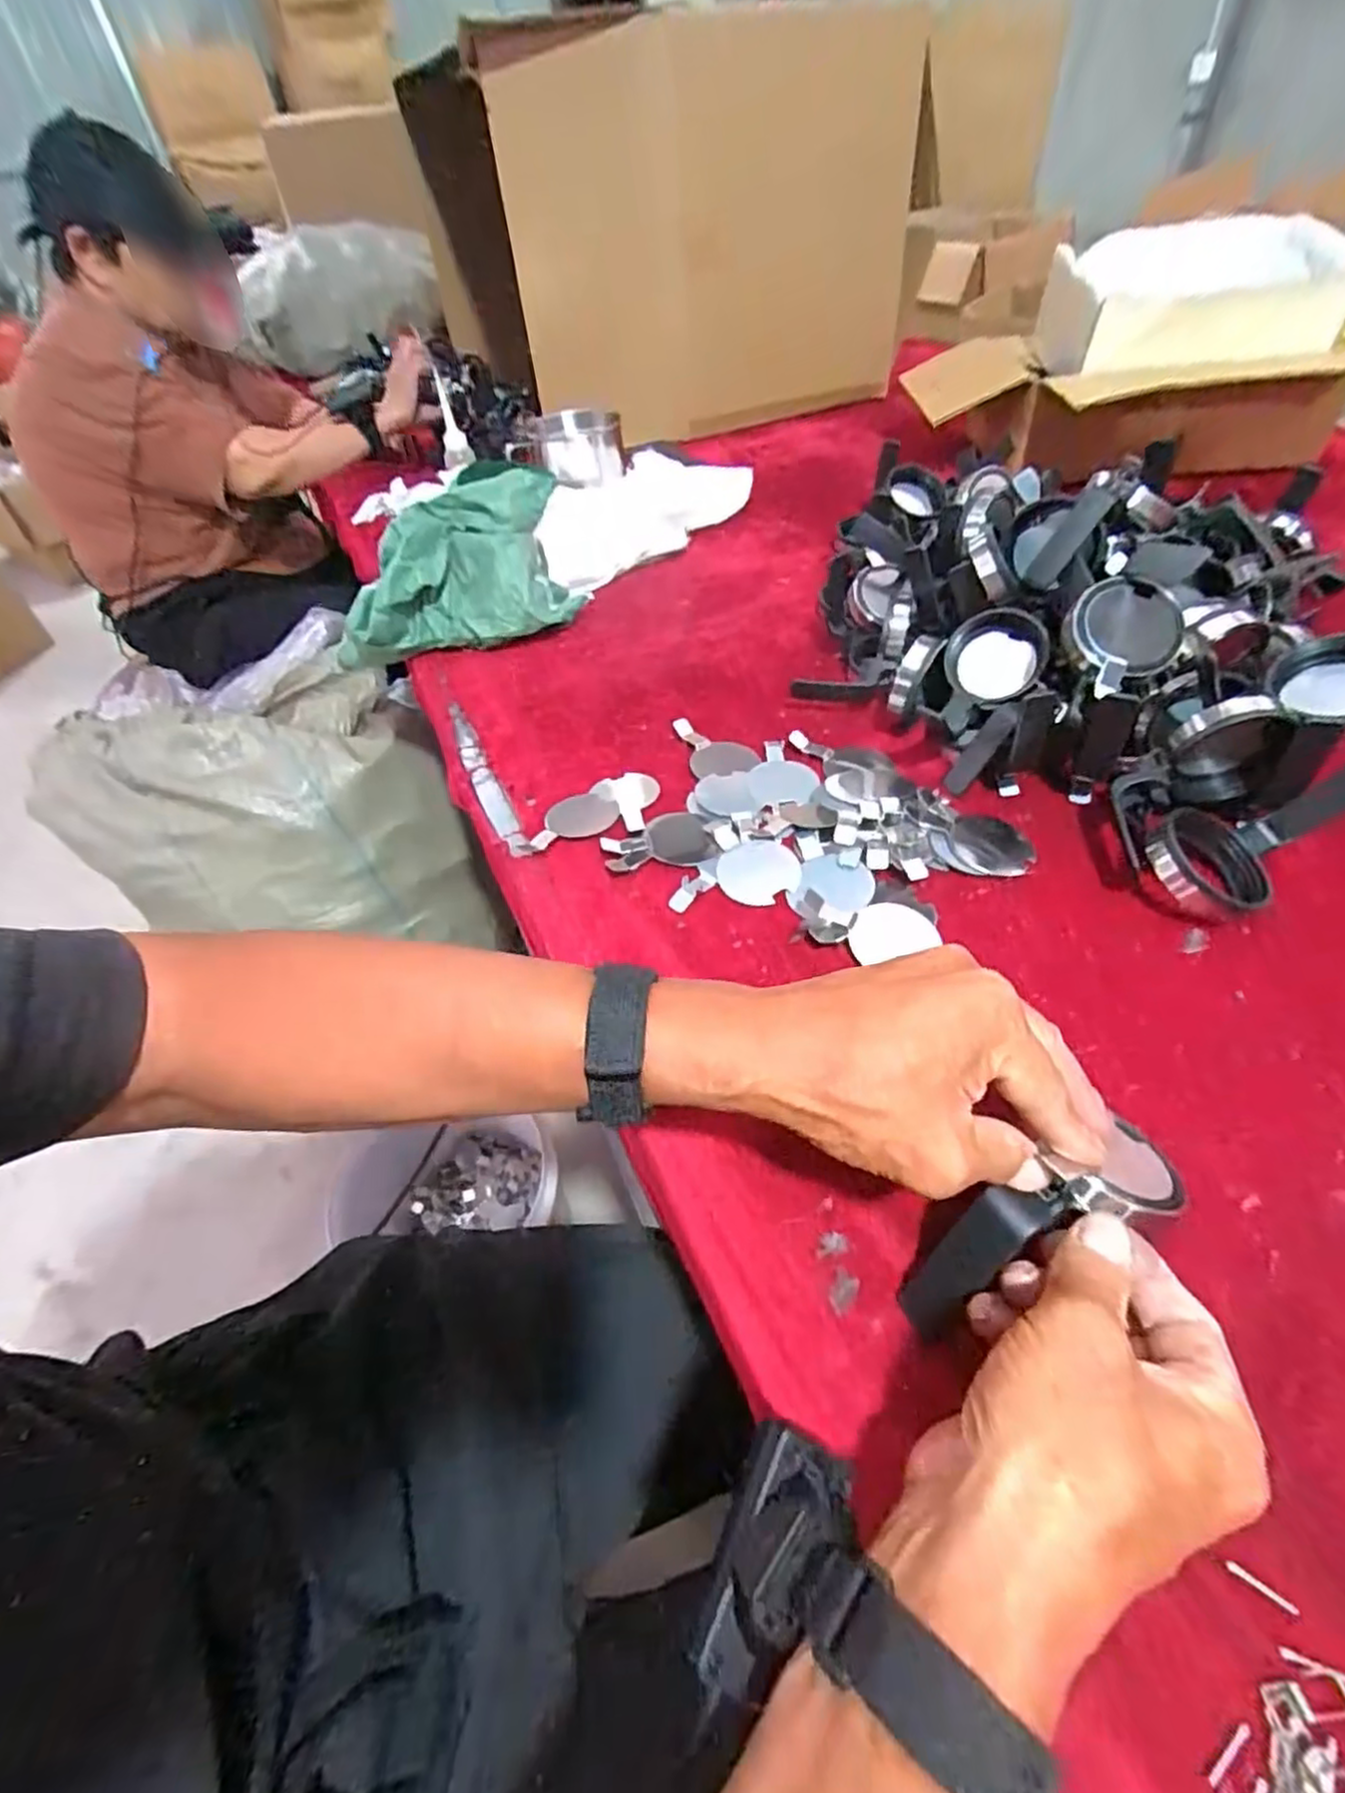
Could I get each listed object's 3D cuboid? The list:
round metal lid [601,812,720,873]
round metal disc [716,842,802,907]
[{"bbox_3d":[-0.009,-0.041,0.524,0.081,0.006,0.056,-6,47,1],"label":"round metal lid"},{"bbox_3d":[0.060,-0.016,0.497,0.055,0.007,0.053,-4,48,4],"label":"round metal disc"}]

